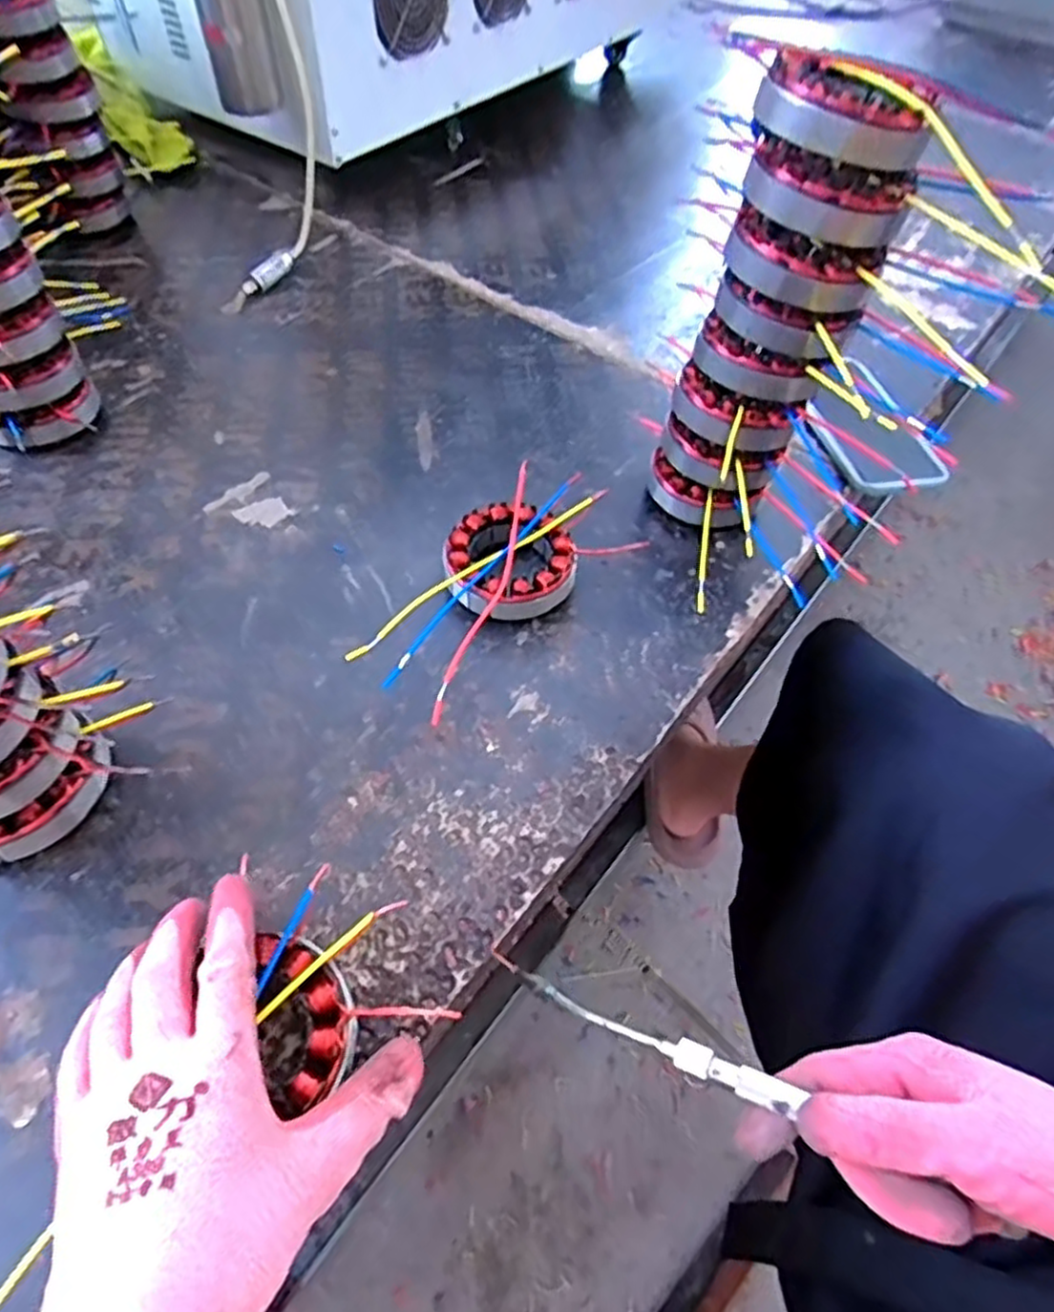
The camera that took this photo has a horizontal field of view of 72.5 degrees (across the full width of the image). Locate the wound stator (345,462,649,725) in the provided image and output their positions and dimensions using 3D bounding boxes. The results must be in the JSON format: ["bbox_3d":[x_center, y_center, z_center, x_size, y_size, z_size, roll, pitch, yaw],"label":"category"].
[{"bbox_3d":[-0.022,-0.049,0.470,0.096,0.039,0.182,39,60,22],"label":"wound stator"}]

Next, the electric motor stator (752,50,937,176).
[{"bbox_3d":[0.159,-0.276,0.356,0.082,0.034,0.069,21,55,11],"label":"electric motor stator"}]

